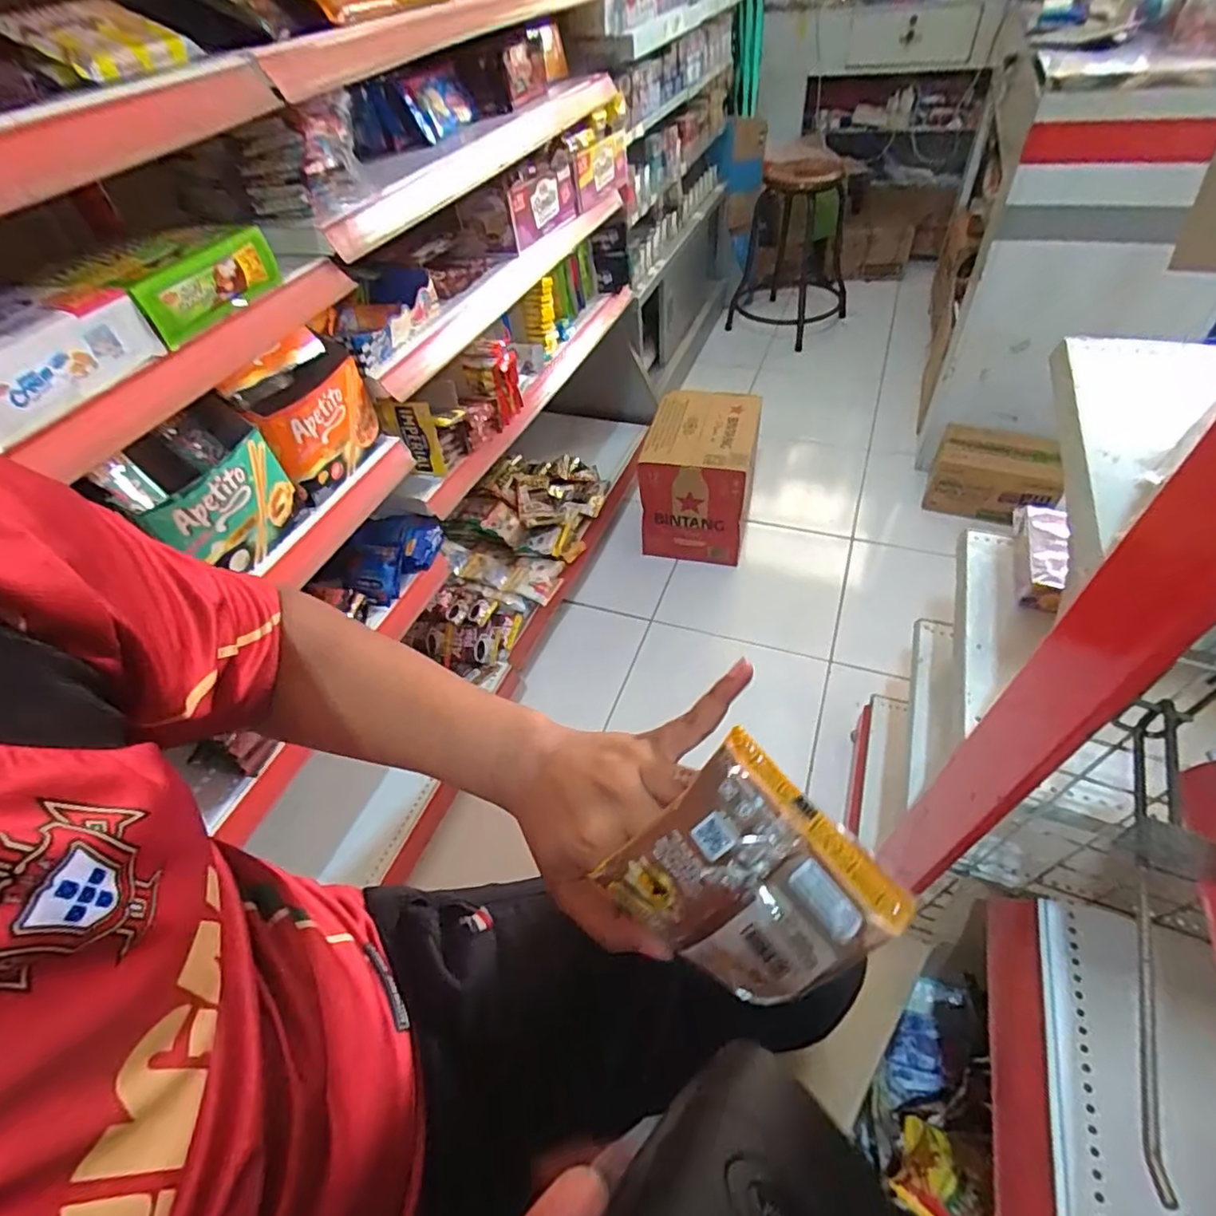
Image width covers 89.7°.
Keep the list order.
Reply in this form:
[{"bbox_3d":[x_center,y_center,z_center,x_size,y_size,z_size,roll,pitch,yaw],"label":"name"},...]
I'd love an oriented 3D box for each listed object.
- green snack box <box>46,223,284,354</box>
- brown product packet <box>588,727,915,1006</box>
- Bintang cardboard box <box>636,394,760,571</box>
[{"bbox_3d":[-0.416,-0.311,0.584,0.105,0.058,0.174,13,52,17],"label":"green snack box"},{"bbox_3d":[0.053,0.121,0.257,0.088,0.100,0.023,46,22,22],"label":"brown product packet"},{"bbox_3d":[0.230,-0.323,1.507,0.244,0.294,0.297,8,50,13],"label":"Bintang cardboard box"}]

